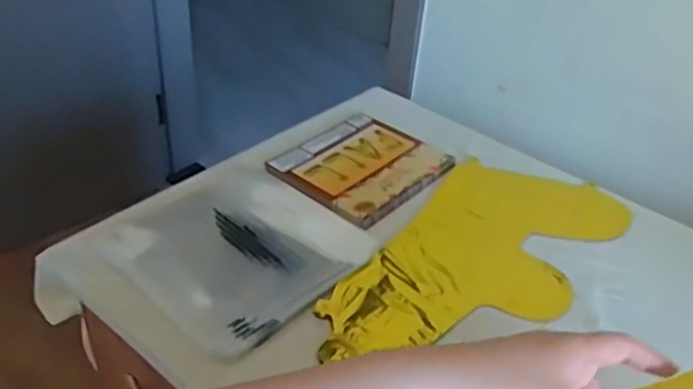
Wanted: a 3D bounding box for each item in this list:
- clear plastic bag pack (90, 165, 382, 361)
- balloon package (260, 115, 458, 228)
[{"bbox_3d":[-0.109,0.052,0.679,0.210,0.018,0.219,28,42,28],"label":"clear plastic bag pack"},{"bbox_3d":[0.021,-0.039,0.828,0.168,0.010,0.202,29,43,30],"label":"balloon package"}]

